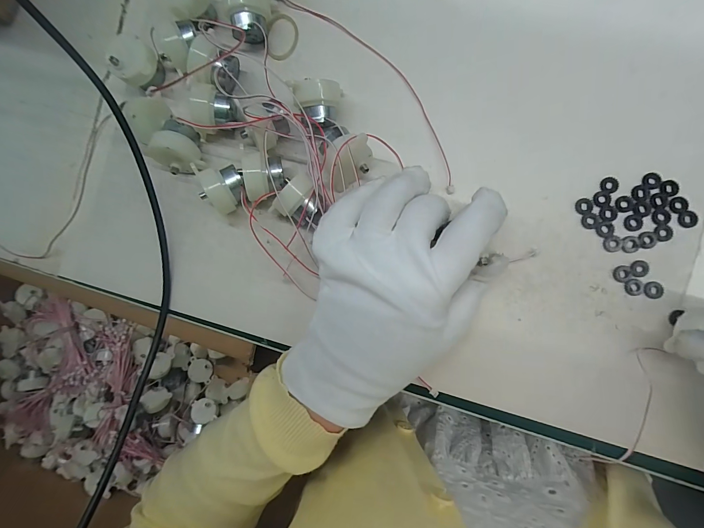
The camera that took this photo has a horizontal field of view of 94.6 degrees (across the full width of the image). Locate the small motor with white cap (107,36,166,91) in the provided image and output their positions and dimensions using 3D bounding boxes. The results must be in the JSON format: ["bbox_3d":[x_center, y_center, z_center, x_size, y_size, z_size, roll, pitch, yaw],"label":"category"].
[{"bbox_3d":[-0.155,-0.144,0.238,0.026,0.029,0.030,40,93,7],"label":"small motor with white cap"}]

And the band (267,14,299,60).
[{"bbox_3d":[-0.052,-0.169,0.241,0.023,0.004,0.034,0,88,8],"label":"band"}]

